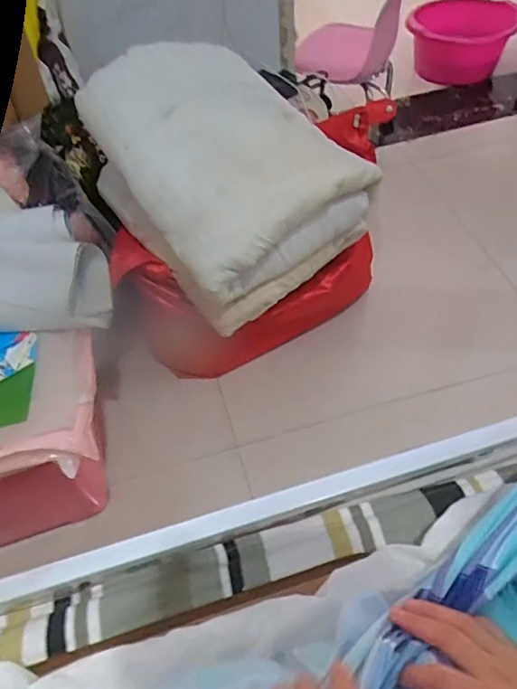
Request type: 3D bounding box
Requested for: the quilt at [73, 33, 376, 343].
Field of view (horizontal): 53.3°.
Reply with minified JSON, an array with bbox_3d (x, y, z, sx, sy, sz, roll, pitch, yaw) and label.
[{"bbox_3d":[-0.040,-0.314,0.945,0.383,0.327,0.391,-30,54,-18],"label":"quilt"}]

